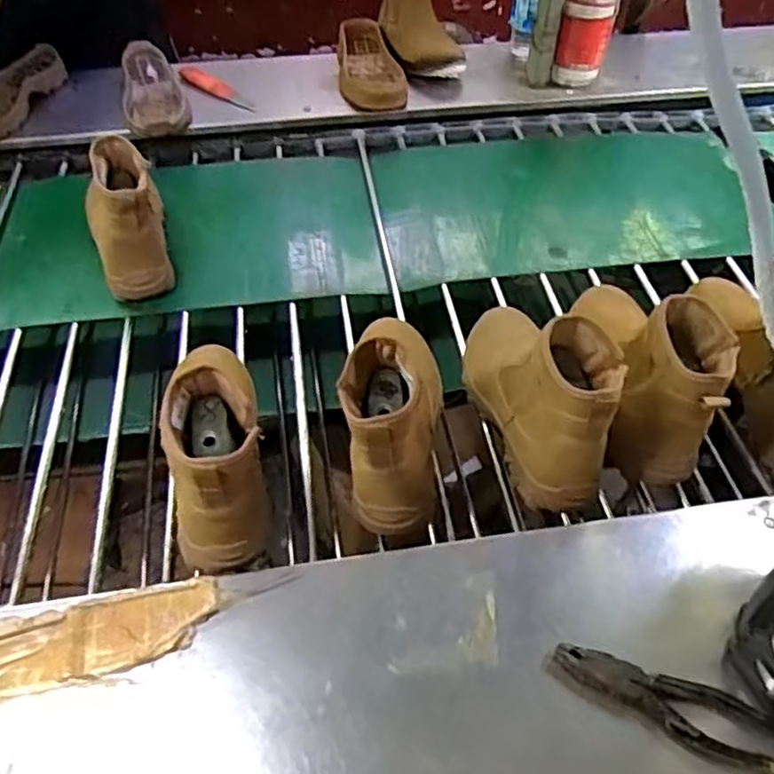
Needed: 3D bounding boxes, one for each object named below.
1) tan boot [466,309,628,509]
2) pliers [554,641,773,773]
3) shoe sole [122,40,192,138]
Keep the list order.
[{"bbox_3d":[0.156,-0.018,0.730,0.097,0.145,0.263,-12,47,-13],"label":"tan boot"},{"bbox_3d":[0.225,0.254,0.550,0.182,0.014,0.052,16,52,13],"label":"pliers"},{"bbox_3d":[-0.443,-0.550,1.275,0.119,0.052,0.295,-18,53,-14],"label":"shoe sole"}]

